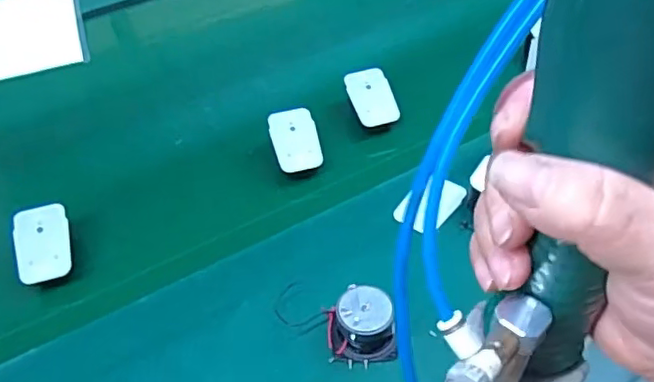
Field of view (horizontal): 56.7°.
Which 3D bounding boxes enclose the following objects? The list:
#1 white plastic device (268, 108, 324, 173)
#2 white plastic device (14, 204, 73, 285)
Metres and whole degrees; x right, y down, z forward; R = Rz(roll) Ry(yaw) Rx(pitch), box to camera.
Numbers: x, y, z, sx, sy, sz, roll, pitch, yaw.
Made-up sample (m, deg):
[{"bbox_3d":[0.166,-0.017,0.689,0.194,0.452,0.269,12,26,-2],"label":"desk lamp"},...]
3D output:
[{"bbox_3d":[-0.032,-0.052,0.613,0.045,0.005,0.068,-14,73,-8],"label":"white plastic device"},{"bbox_3d":[-0.250,0.046,0.533,0.045,0.006,0.066,-13,78,-21],"label":"white plastic device"}]

